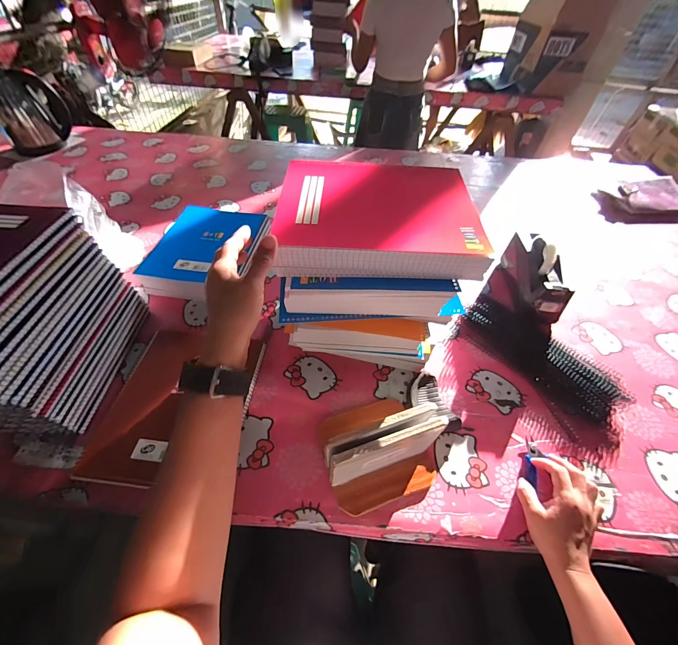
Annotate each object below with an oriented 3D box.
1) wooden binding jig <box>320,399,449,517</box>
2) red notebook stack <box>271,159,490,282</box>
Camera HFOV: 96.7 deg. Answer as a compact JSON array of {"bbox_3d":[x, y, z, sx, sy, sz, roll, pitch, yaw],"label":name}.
[{"bbox_3d":[0.058,0.164,0.410,0.151,0.114,0.131,-14,53,-13],"label":"wooden binding jig"},{"bbox_3d":[0.050,-0.143,0.399,0.242,0.051,0.196,3,51,0],"label":"red notebook stack"}]

